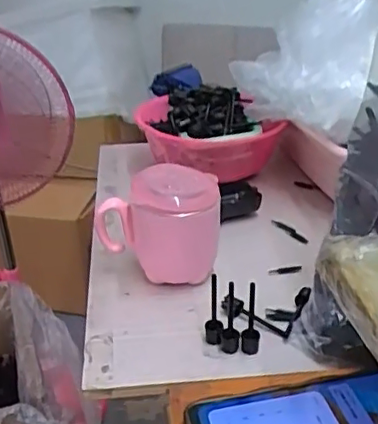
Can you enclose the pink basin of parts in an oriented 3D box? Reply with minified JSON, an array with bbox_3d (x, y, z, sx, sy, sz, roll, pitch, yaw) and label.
[{"bbox_3d":[0.020,-0.102,0.760,0.163,0.082,0.148,-6,28,-10],"label":"pink basin of parts"}]

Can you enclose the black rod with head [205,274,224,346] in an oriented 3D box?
[{"bbox_3d":[0.020,0.076,0.476,0.014,0.057,0.019,2,28,5],"label":"black rod with head"}]

